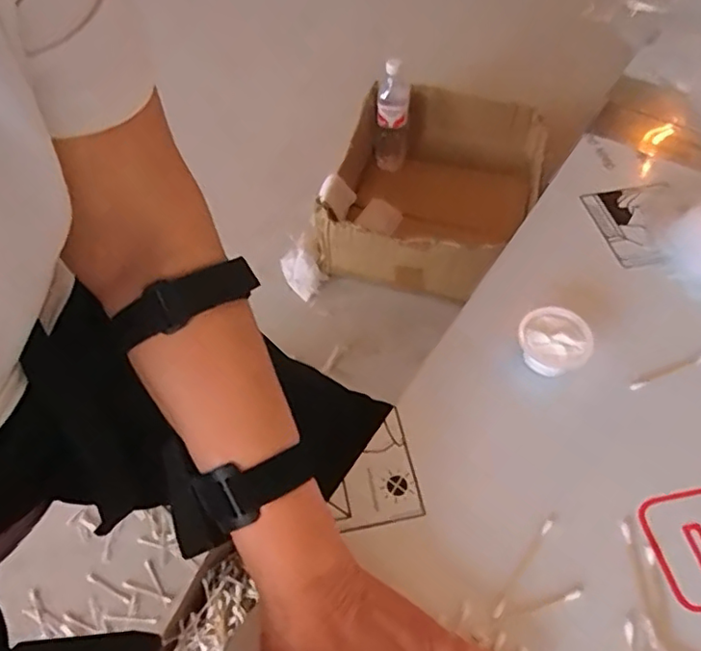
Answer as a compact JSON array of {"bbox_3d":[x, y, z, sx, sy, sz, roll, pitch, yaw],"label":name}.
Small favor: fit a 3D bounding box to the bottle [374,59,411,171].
[{"bbox_3d":[0.083,-0.417,1.201,0.071,0.231,0.082,9,56,8],"label":"bottle"}]

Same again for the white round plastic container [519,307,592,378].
[{"bbox_3d":[0.155,0.015,0.457,0.047,0.037,0.054,-40,62,-21],"label":"white round plastic container"}]

